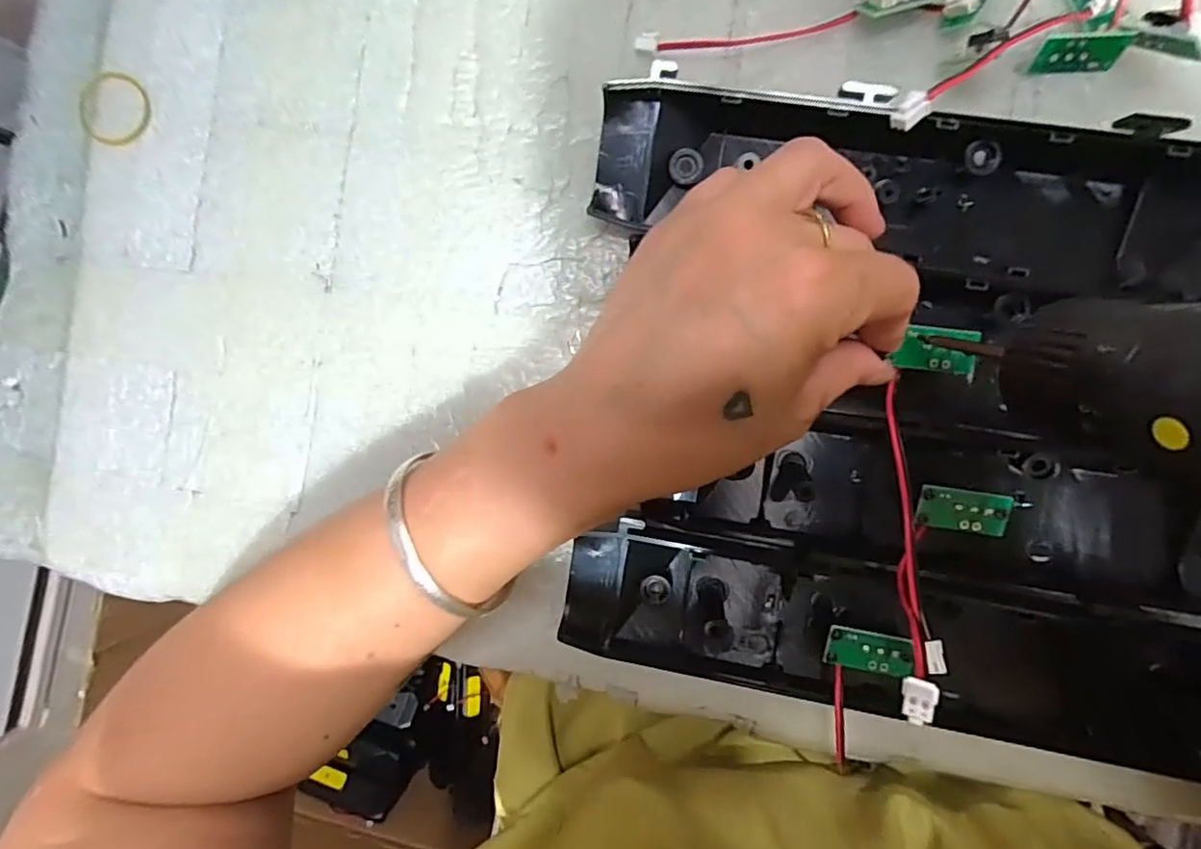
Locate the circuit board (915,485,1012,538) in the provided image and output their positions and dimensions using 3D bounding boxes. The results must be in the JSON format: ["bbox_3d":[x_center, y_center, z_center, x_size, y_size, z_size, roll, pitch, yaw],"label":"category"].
[{"bbox_3d":[0.128,0.030,0.205,0.029,0.004,0.016,6,103,6],"label":"circuit board"}]

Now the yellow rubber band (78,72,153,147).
[{"bbox_3d":[-0.211,-0.136,0.251,0.034,0.004,0.031,0,90,6],"label":"yellow rubber band"}]

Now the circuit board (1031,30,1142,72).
[{"bbox_3d":[0.176,-0.135,0.212,0.031,0.014,0.004,-2,53,2],"label":"circuit board"}]

